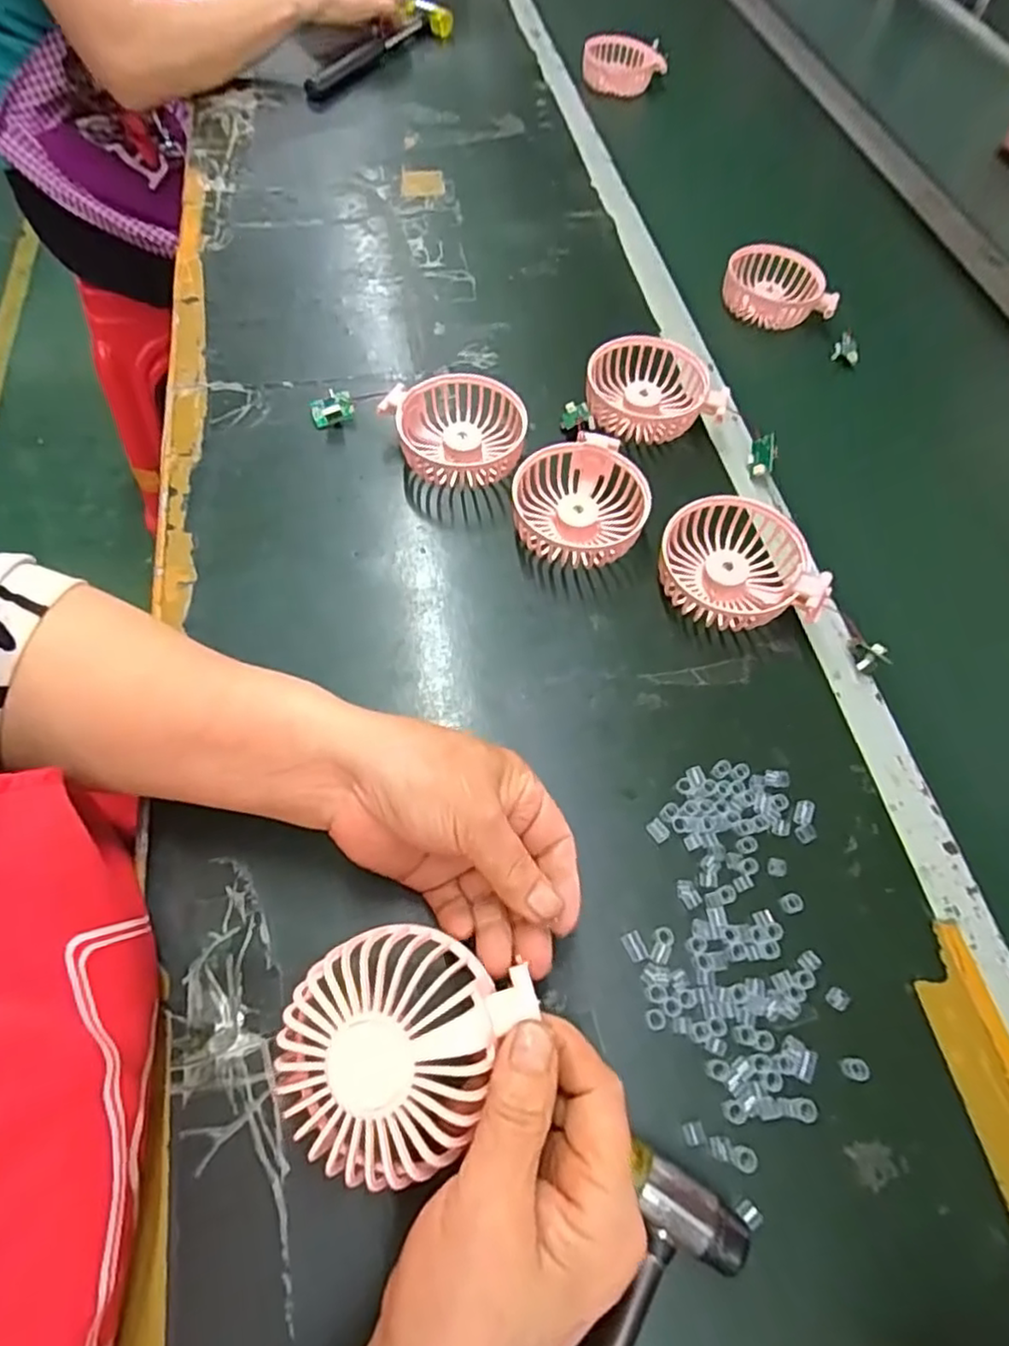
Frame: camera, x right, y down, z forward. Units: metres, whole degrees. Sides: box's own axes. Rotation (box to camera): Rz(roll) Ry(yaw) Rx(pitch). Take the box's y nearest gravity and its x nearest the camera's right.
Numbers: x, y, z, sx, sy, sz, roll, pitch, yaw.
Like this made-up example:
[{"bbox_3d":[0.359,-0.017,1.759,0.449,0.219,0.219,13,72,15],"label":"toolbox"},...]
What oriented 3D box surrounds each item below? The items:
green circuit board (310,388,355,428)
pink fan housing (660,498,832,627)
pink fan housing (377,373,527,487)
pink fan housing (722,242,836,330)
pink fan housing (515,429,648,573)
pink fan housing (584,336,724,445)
[{"bbox_3d":[-0.128,-0.197,0.484,0.031,0.017,0.019,-18,65,-12],"label":"green circuit board"},{"bbox_3d":[0.149,-0.066,0.423,0.088,0.040,0.092,-11,64,-9],"label":"pink fan housing"},{"bbox_3d":[-0.033,-0.174,0.470,0.093,0.034,0.092,-18,65,-12],"label":"pink fan housing"},{"bbox_3d":[0.255,-0.366,0.618,0.096,0.029,0.081,2,62,-2],"label":"pink fan housing"},{"bbox_3d":[0.053,-0.113,0.444,0.091,0.036,0.088,-33,69,-18],"label":"pink fan housing"},{"bbox_3d":[0.110,-0.215,0.500,0.098,0.033,0.088,-10,63,-8],"label":"pink fan housing"}]

